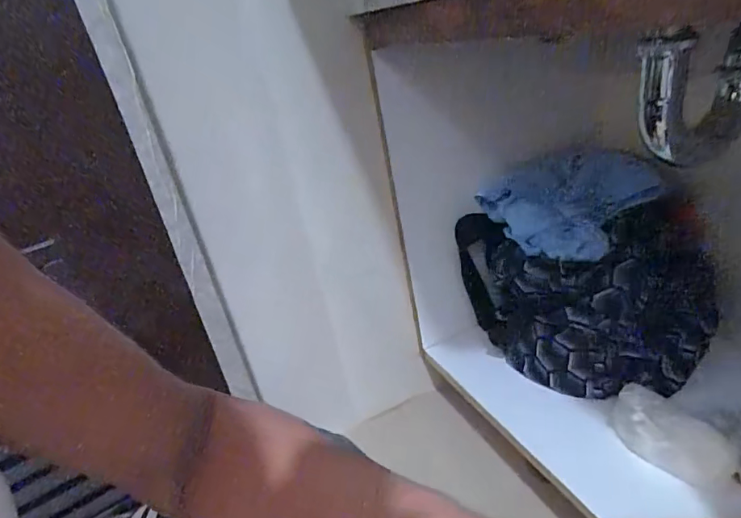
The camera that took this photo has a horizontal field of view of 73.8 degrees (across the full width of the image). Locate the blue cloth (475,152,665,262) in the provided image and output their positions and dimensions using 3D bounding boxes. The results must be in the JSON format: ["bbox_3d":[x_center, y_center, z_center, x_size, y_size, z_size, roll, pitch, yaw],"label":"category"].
[{"bbox_3d":[0.250,-0.073,0.663,0.222,0.139,0.031,10,34,37],"label":"blue cloth"}]

